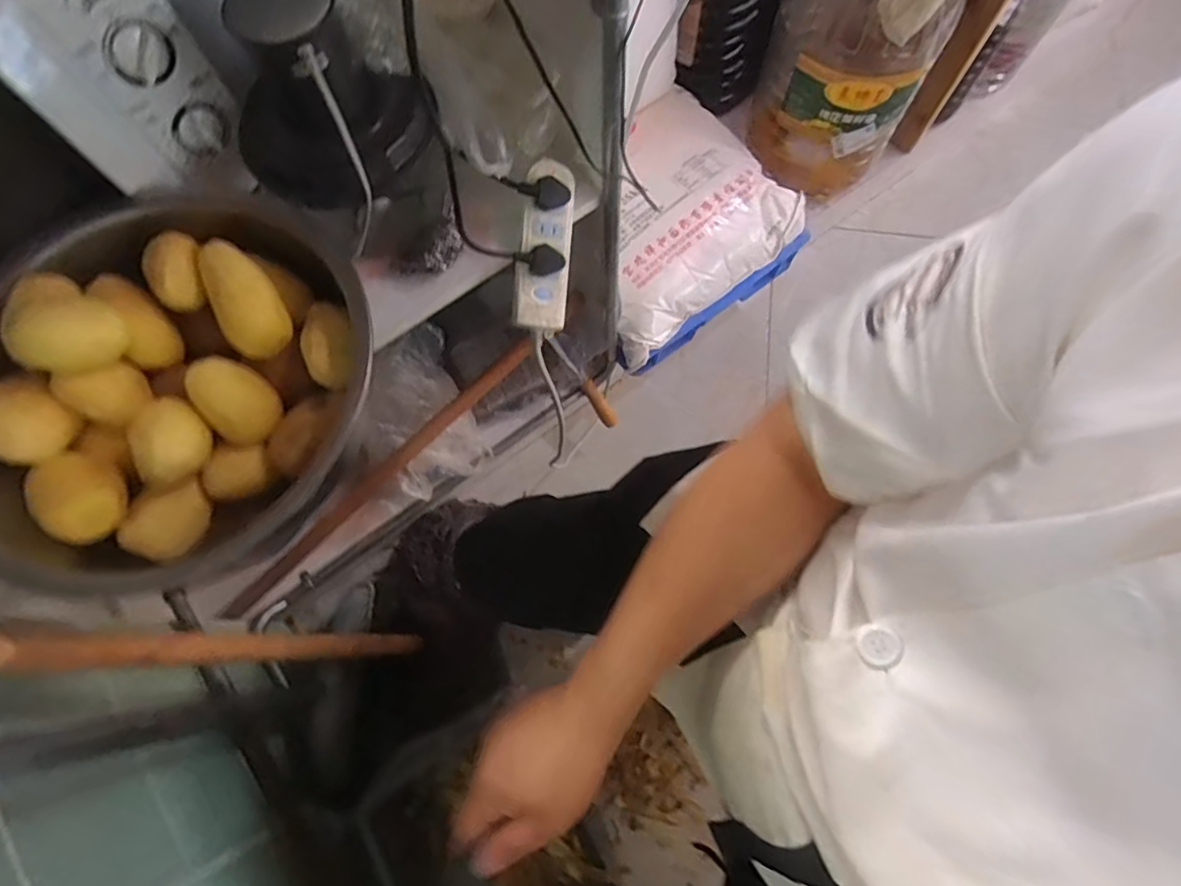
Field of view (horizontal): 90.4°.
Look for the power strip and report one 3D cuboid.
[{"bbox_3d":[-0.046,-0.201,0.606,0.050,0.030,0.165,7,96,3],"label":"power strip"}]

